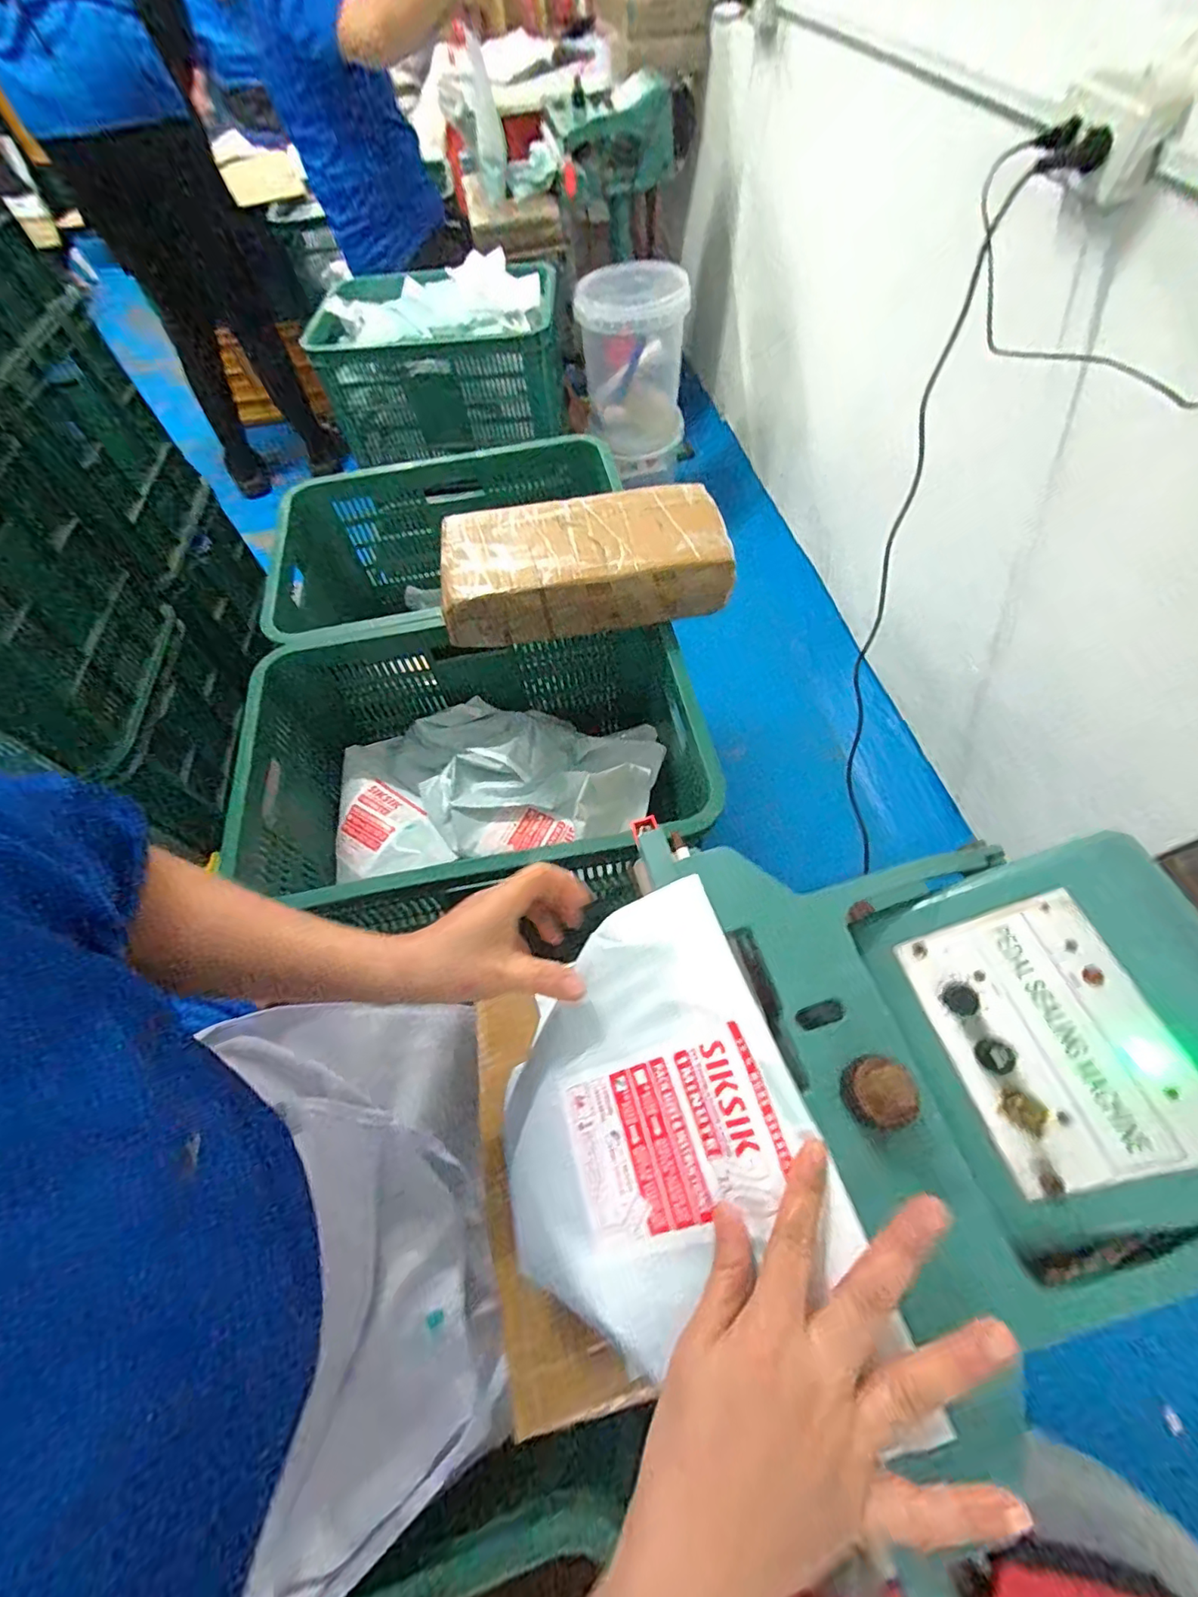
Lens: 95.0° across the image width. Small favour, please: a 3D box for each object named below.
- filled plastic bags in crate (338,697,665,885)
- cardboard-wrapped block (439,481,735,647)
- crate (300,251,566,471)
[{"bbox_3d":[-0.146,-0.041,0.775,0.460,0.108,0.235,-7,61,0],"label":"filled plastic bags in crate"},{"bbox_3d":[-0.022,-0.287,0.671,0.334,0.080,0.163,-9,61,-1],"label":"cardboard-wrapped block"},{"bbox_3d":[-0.358,-1.012,1.278,0.531,0.253,0.386,-9,61,-1],"label":"crate"}]

